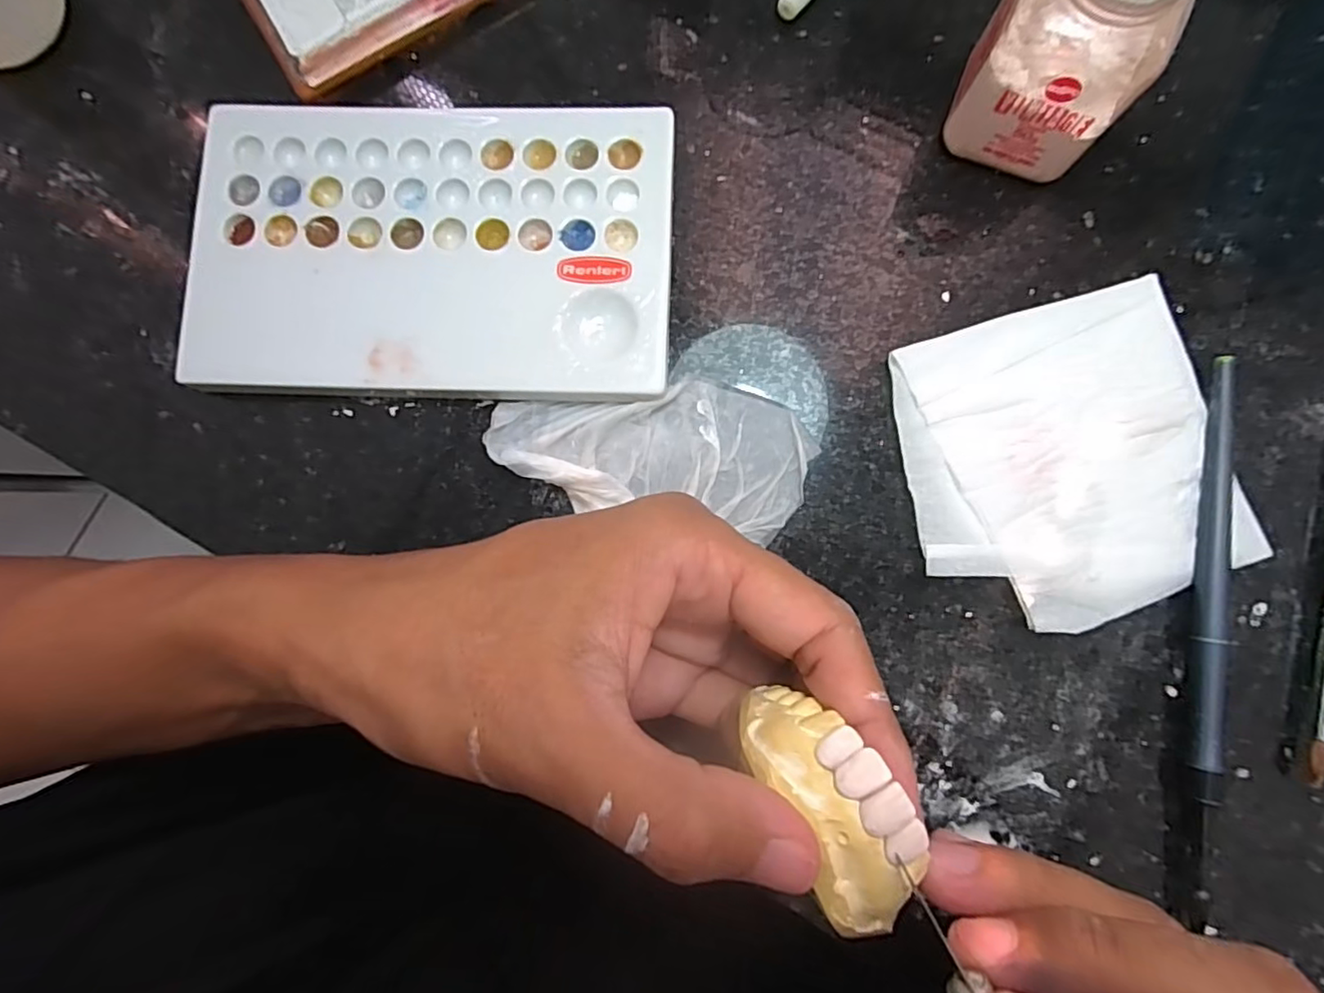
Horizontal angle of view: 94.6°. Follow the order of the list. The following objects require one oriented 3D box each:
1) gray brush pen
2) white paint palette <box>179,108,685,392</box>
[{"bbox_3d":[0.160,0.039,0.179,0.007,0.009,0.158,7,86,2],"label":"gray brush pen"},{"bbox_3d":[-0.073,-0.078,0.197,0.150,0.013,0.091,2,86,2],"label":"white paint palette"}]

